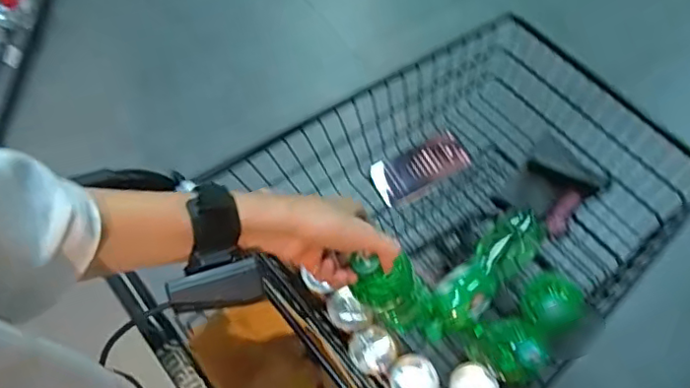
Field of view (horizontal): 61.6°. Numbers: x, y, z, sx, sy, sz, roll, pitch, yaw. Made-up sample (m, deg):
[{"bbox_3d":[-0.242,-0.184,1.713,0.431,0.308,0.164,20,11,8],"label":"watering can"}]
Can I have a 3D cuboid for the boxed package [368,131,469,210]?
[{"bbox_3d":[0.120,-0.041,0.921,0.149,0.025,0.075,-23,65,-9],"label":"boxed package"}]

